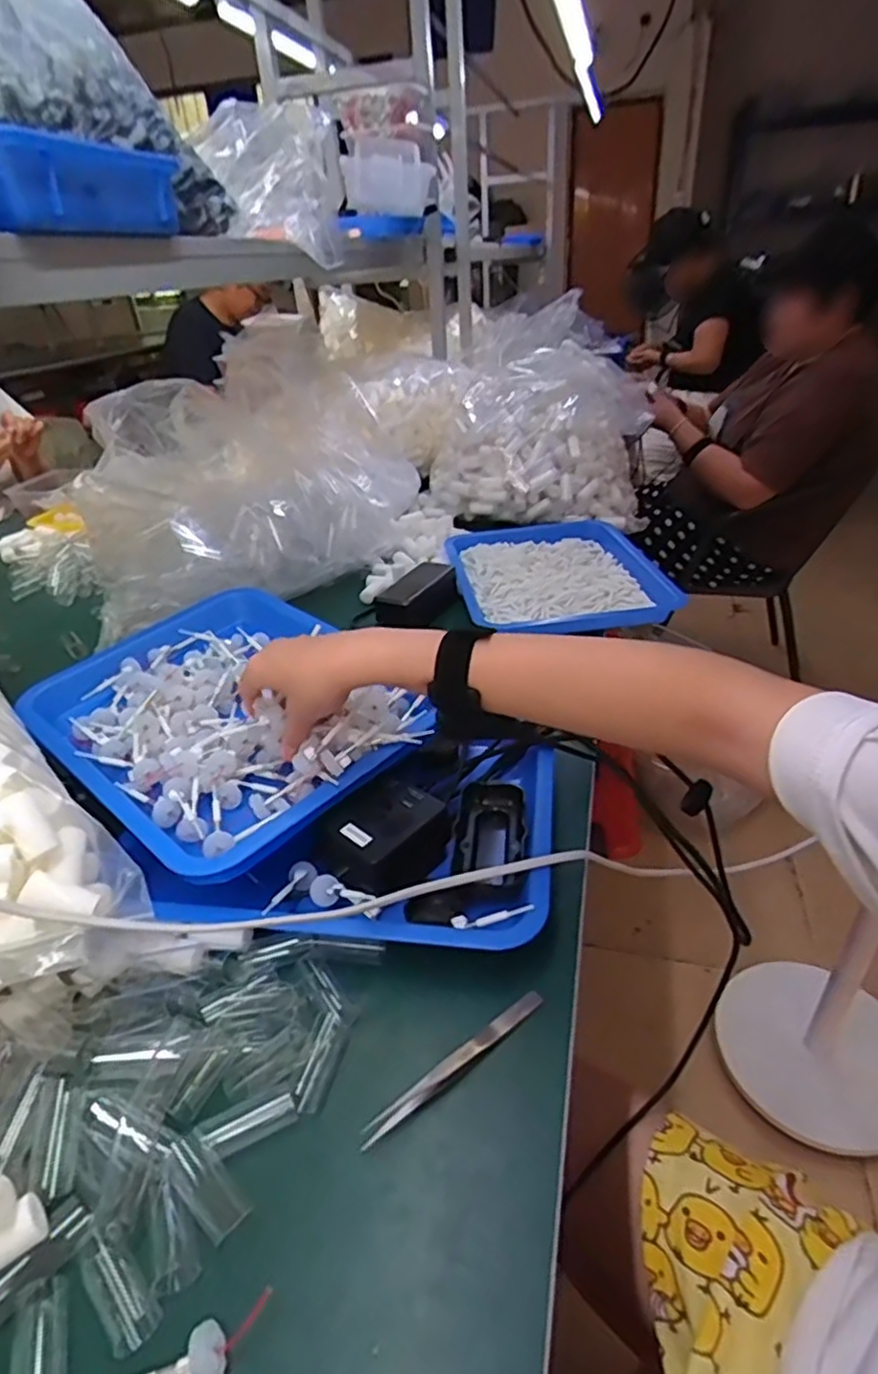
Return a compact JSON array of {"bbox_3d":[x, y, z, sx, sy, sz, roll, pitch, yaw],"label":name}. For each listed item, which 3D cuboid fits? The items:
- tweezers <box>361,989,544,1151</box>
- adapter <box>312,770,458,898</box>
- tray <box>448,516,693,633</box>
[{"bbox_3d":[0.011,0.217,0.389,0.128,0.004,0.011,-24,41,-29],"label":"tweezers"},{"bbox_3d":[-0.043,0.109,0.506,0.064,0.043,0.085,28,44,37],"label":"adapter"},{"bbox_3d":[0.157,-0.171,0.949,0.267,0.034,0.345,-5,32,-2],"label":"tray"}]

